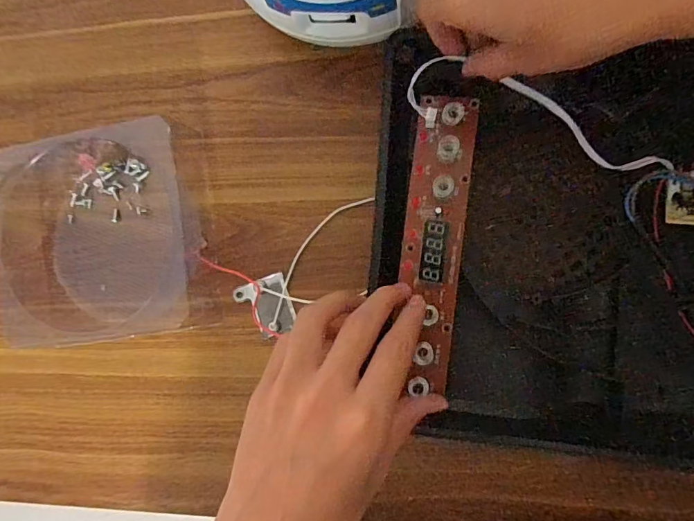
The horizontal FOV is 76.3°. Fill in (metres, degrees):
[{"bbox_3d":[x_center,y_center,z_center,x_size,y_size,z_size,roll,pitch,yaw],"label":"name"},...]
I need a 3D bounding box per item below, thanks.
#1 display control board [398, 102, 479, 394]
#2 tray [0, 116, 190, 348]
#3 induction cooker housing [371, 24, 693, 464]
[{"bbox_3d":[0.059,-0.013,0.291,0.041,0.016,0.194,4,88,9],"label":"display control board"},{"bbox_3d":[-0.224,-0.023,0.379,0.169,0.026,0.179,-8,86,8],"label":"tray"},{"bbox_3d":[0.193,0.000,0.296,0.342,0.064,0.272,3,88,9],"label":"induction cooker housing"}]

